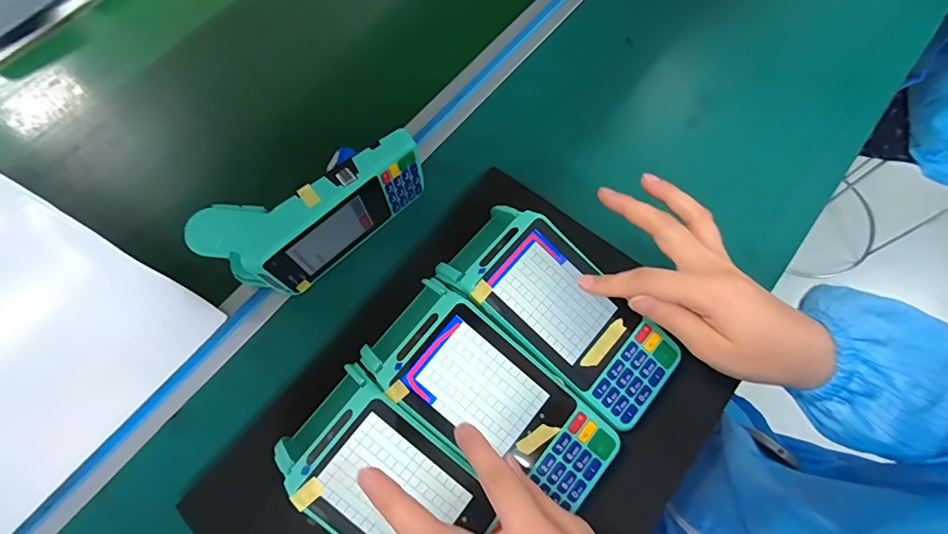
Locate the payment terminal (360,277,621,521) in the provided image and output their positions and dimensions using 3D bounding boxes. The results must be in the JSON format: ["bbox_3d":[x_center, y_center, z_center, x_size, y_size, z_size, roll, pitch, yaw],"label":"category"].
[{"bbox_3d":[0.012,0.084,0.289,0.163,0.042,0.074,35,74,3],"label":"payment terminal"}]

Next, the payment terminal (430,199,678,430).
[{"bbox_3d":[0.060,0.031,0.306,0.165,0.035,0.073,43,76,4],"label":"payment terminal"}]

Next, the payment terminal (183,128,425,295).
[{"bbox_3d":[-0.120,-0.043,0.344,0.171,0.078,0.053,-41,74,-12],"label":"payment terminal"}]

